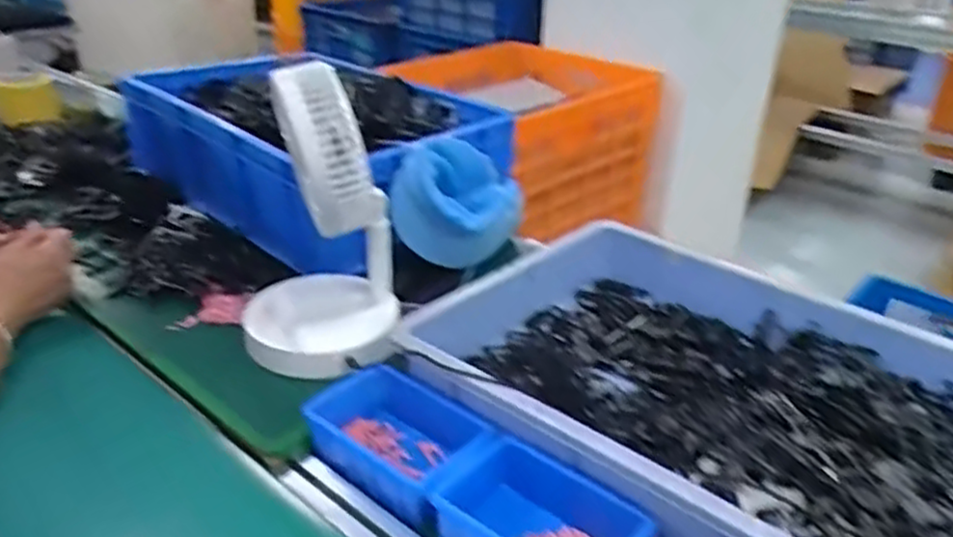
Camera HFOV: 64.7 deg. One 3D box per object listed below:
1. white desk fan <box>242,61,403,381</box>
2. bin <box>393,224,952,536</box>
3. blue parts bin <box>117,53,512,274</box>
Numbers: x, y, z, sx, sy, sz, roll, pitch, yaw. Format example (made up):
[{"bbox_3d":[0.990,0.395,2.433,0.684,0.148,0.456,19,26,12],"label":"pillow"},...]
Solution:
[{"bbox_3d":[-0.165,-0.045,0.763,0.158,0.306,0.154,-3,28,-10],"label":"white desk fan"},{"bbox_3d":[0.224,0.117,0.679,0.566,0.078,0.353,24,35,35],"label":"bin"},{"bbox_3d":[-0.267,-0.182,1.122,0.597,0.182,0.336,23,34,34],"label":"blue parts bin"}]

